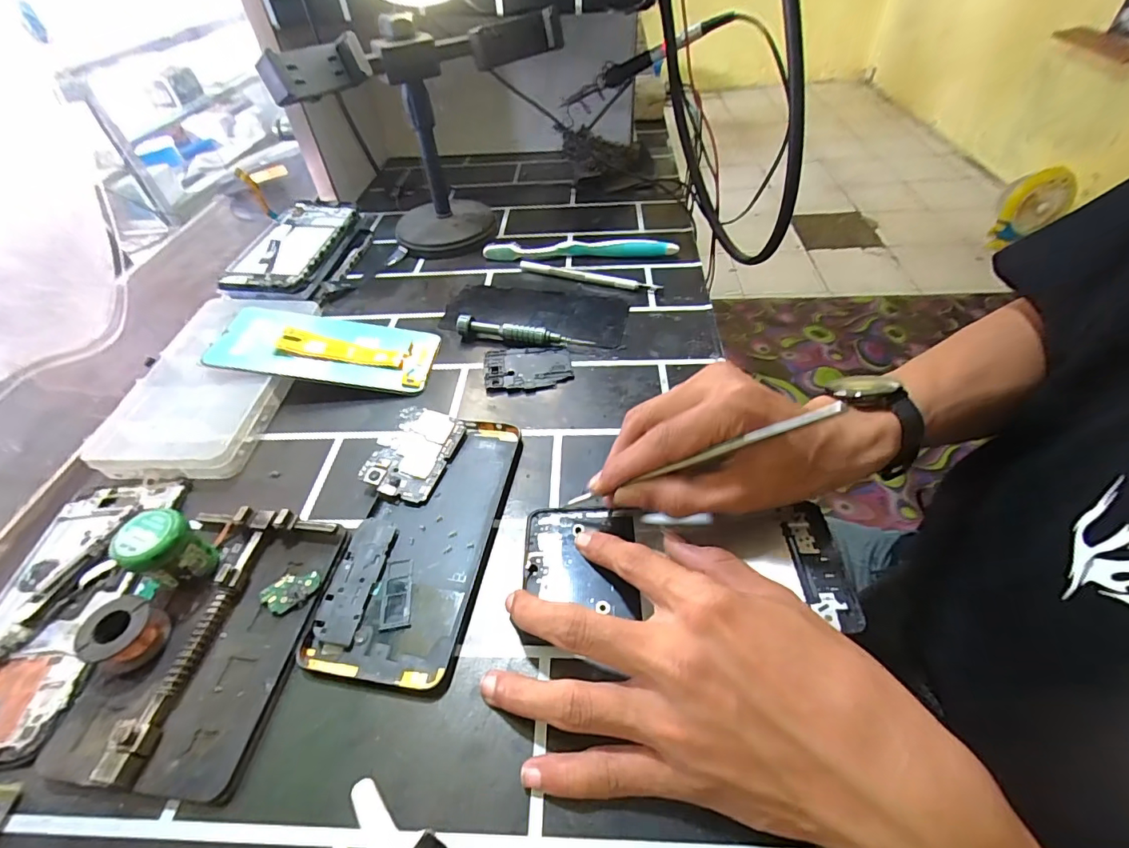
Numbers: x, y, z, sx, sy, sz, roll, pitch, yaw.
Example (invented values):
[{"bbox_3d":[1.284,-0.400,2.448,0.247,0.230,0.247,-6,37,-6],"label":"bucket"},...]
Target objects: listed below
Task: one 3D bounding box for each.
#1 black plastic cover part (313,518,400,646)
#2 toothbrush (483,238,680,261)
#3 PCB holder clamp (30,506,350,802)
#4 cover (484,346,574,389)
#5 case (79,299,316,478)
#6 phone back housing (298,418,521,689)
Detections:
[{"bbox_3d":[-0.110,0.081,0.262,0.022,0.004,0.066,14,51,0],"label":"black plastic cover part"},{"bbox_3d":[0.015,-0.171,0.485,0.186,0.015,0.016,-1,47,4],"label":"toothbrush"},{"bbox_3d":[-0.174,0.101,0.242,0.089,0.020,0.124,3,47,8],"label":"PCB holder clamp"},{"bbox_3d":[-0.028,-0.044,0.376,0.065,0.005,0.044,-2,47,3],"label":"cover"},{"bbox_3d":[-0.260,-0.037,0.375,0.106,0.031,0.177,-2,47,4],"label":"case"},{"bbox_3d":[-0.078,0.060,0.284,0.071,0.006,0.161,5,48,10],"label":"phone back housing"}]

